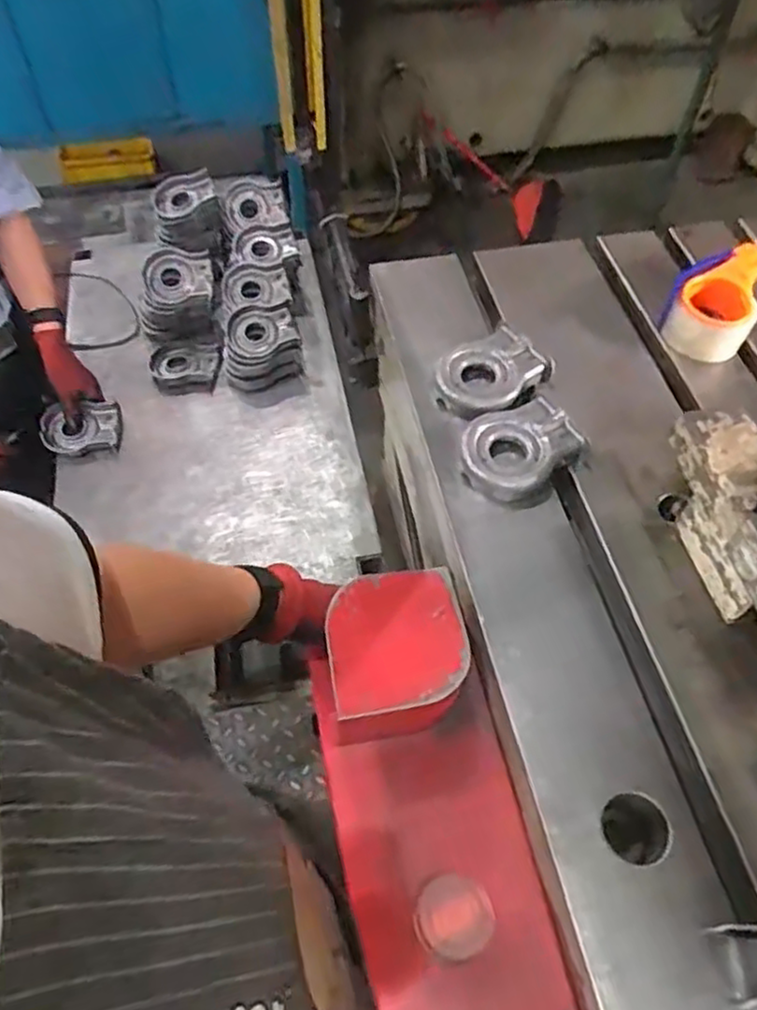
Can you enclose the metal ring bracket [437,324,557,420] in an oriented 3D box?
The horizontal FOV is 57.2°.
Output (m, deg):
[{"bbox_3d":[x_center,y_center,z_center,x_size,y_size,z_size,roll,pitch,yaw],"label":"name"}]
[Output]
[{"bbox_3d":[0.127,-0.146,0.778,0.125,0.038,0.107,-34,64,-22],"label":"metal ring bracket"}]

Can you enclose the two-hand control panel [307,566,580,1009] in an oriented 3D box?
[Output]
[{"bbox_3d":[0.060,0.306,0.503,0.143,0.124,0.494,-9,56,-9],"label":"two-hand control panel"}]

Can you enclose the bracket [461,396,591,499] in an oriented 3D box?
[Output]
[{"bbox_3d":[0.145,-0.059,0.726,0.120,0.042,0.094,-35,66,-5],"label":"bracket"}]

